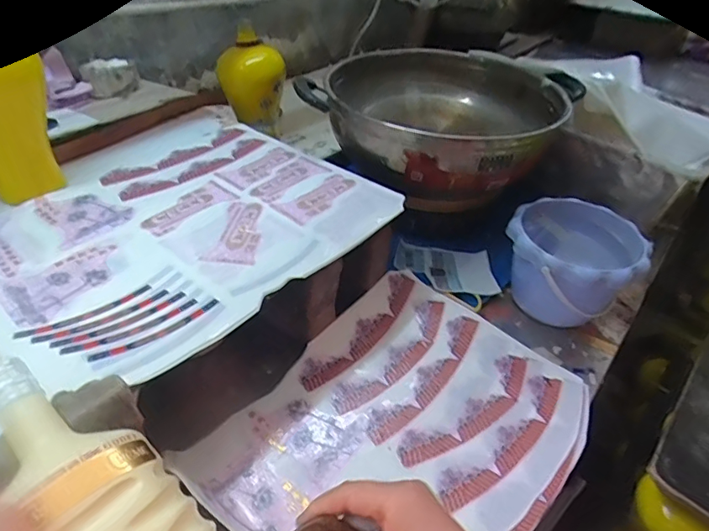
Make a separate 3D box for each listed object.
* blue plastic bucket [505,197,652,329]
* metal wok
[{"bbox_3d":[0.264,0.005,0.619,0.148,0.117,0.155,5,41,-4],"label":"blue plastic bucket"},{"bbox_3d":[0.136,-0.221,0.727,0.307,0.111,0.349,24,43,17],"label":"metal wok"}]

